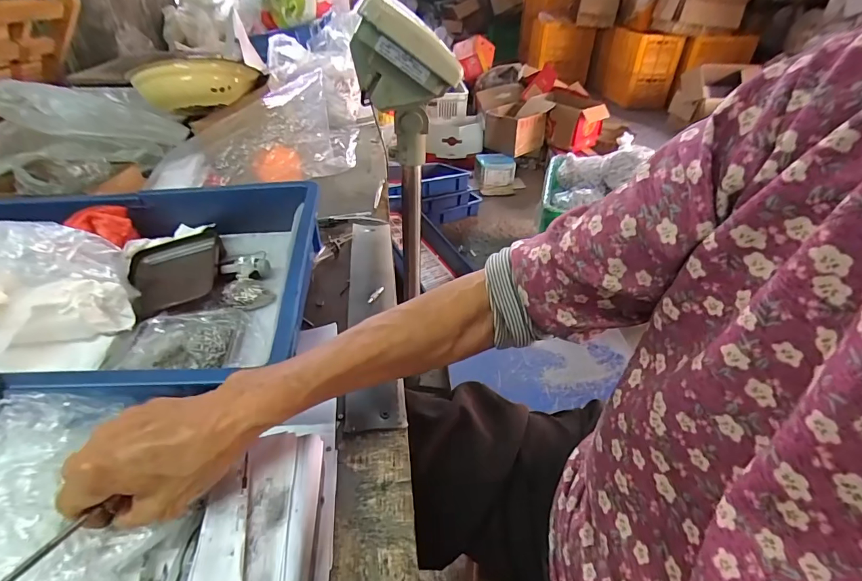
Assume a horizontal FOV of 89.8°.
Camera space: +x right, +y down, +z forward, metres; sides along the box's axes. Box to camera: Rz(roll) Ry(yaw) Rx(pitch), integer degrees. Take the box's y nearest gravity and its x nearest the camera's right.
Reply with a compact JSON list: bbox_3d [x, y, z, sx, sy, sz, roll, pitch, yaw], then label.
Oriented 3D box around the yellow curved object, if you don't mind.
[{"bbox_3d":[-0.392,-0.349,0.726,0.190,0.078,0.066,-12,39,-17],"label":"yellow curved object"}]

